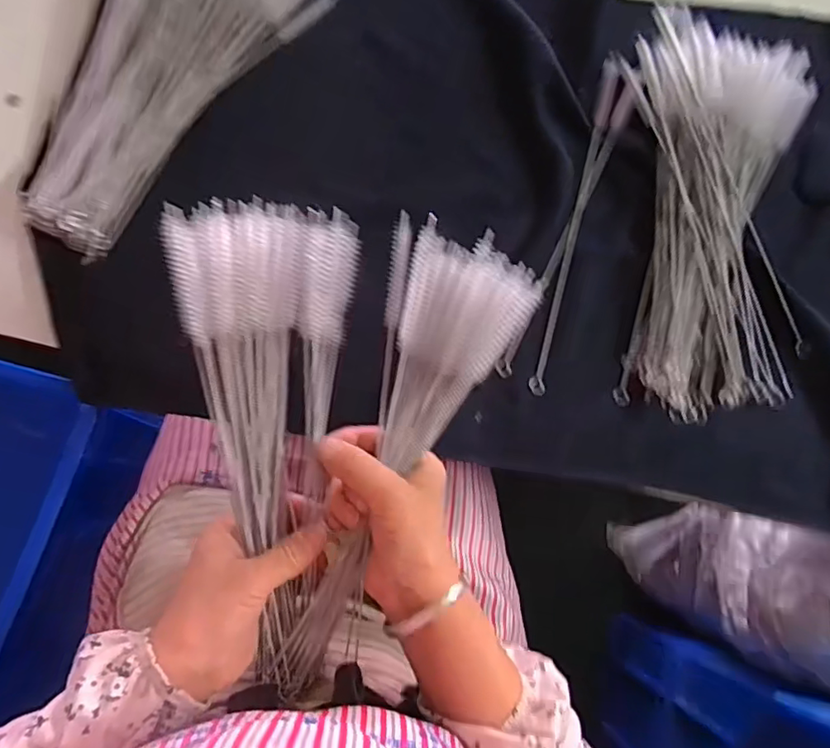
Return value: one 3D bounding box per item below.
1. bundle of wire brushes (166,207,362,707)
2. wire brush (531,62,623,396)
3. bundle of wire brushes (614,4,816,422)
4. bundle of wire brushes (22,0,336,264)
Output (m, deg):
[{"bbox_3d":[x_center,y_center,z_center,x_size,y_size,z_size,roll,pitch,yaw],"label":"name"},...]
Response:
[{"bbox_3d":[-0.088,0.048,0.340,0.096,0.029,0.292,1,102,-3],"label":"bundle of wire brushes"},{"bbox_3d":[0.135,-0.126,0.461,0.016,0.010,0.297,15,82,-1],"label":"wire brush"},{"bbox_3d":[0.254,-0.135,0.459,0.153,0.028,0.333,3,82,-3],"label":"bundle of wire brushes"},{"bbox_3d":[-0.216,-0.256,0.438,0.157,0.035,0.309,36,82,2],"label":"bundle of wire brushes"}]

